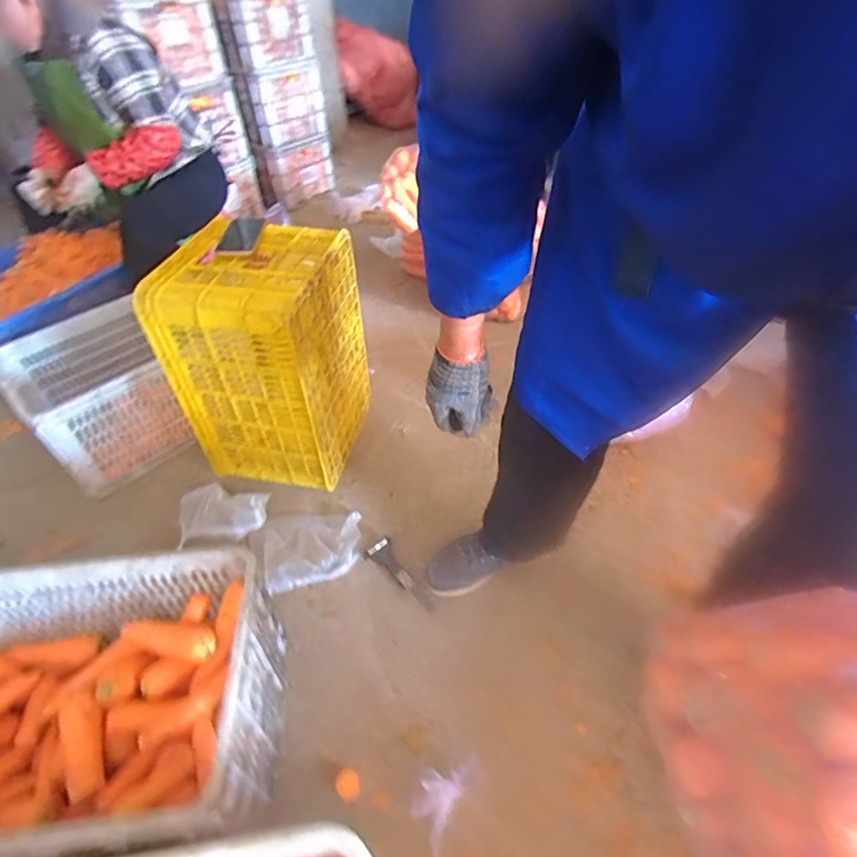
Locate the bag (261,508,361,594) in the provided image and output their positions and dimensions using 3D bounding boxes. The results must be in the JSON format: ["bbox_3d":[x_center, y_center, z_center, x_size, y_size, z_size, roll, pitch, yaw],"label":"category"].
[{"bbox_3d":[-0.261,0.252,1.114,0.230,0.033,0.193,-17,47,-13],"label":"bag"}]

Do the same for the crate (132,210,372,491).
[{"bbox_3d":[-0.349,-0.160,1.150,0.323,0.503,0.323,8,46,10],"label":"crate"}]

